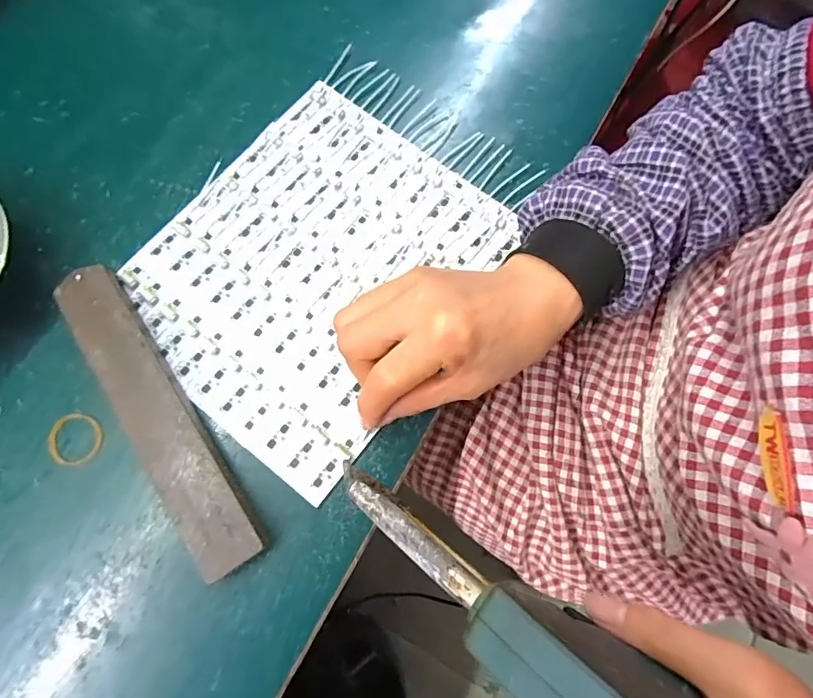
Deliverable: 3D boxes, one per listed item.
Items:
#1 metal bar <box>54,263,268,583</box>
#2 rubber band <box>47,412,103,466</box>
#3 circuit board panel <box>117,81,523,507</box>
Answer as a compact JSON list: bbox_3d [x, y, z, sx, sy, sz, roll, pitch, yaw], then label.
[{"bbox_3d":[-0.145,0.037,0.275,0.036,0.012,0.196,-33,79,-14],"label":"metal bar"},{"bbox_3d":[-0.193,0.053,0.277,0.031,0.004,0.029,1,74,-4],"label":"rubber band"},{"bbox_3d":[-0.057,-0.054,0.313,0.191,0.004,0.227,39,77,8],"label":"circuit board panel"}]

